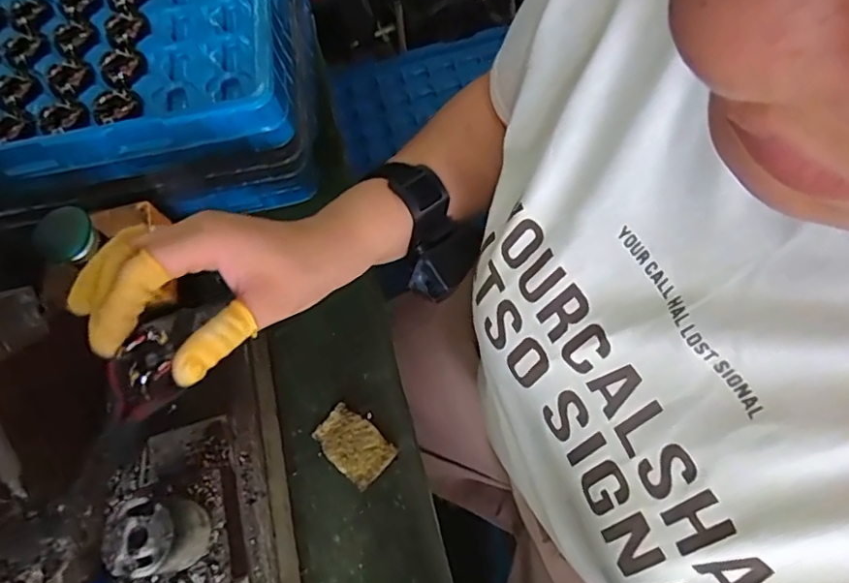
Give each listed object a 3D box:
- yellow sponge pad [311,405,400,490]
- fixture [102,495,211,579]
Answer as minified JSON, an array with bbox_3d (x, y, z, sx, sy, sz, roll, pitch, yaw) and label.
[{"bbox_3d":[-0.048,0.102,0.381,0.052,0.007,0.034,40,76,19],"label":"yellow sponge pad"},{"bbox_3d":[-0.129,0.119,0.277,0.036,0.039,0.034,-8,67,2],"label":"fixture"}]

